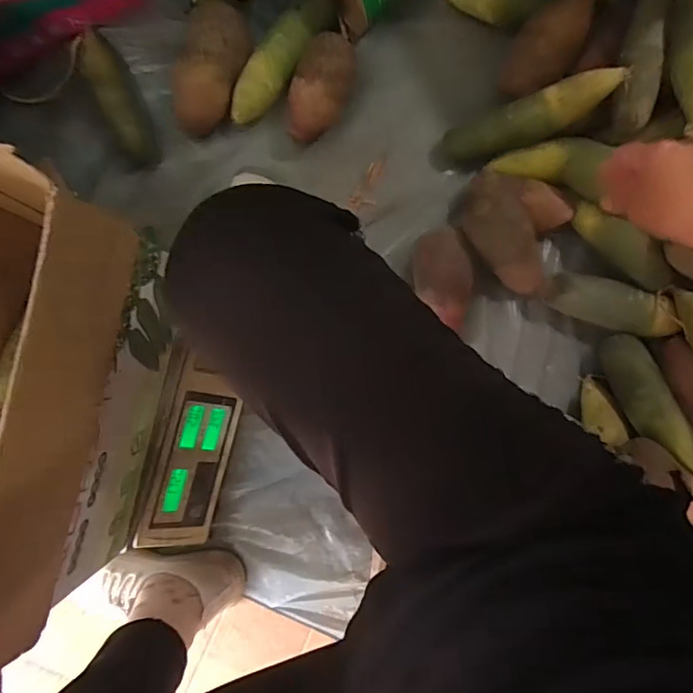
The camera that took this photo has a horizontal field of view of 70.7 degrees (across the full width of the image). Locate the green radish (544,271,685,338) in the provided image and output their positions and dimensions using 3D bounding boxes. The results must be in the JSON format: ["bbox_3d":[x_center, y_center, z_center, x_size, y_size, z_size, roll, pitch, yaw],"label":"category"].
[{"bbox_3d":[0.341,-0.052,0.627,0.153,0.046,0.056,20,90,16],"label":"green radish"}]

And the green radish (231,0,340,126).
[{"bbox_3d":[-0.093,-0.385,0.665,0.057,0.052,0.192,40,90,1],"label":"green radish"}]

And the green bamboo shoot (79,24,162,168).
[{"bbox_3d":[-0.311,-0.340,0.658,0.050,0.040,0.198,-24,89,1],"label":"green bamboo shoot"}]

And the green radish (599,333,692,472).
[{"bbox_3d":[0.380,0.073,0.619,0.060,0.051,0.182,-26,76,1],"label":"green radish"}]

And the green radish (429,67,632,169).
[{"bbox_3d":[0.233,-0.289,0.628,0.224,0.053,0.055,-12,89,35],"label":"green radish"}]

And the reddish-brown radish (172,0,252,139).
[{"bbox_3d":[-0.181,-0.364,0.650,0.074,0.068,0.164,23,105,1],"label":"reddish-brown radish"}]

